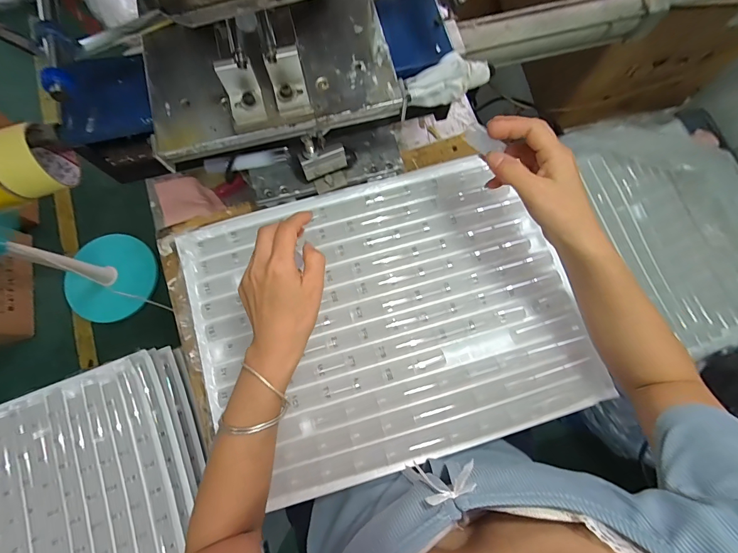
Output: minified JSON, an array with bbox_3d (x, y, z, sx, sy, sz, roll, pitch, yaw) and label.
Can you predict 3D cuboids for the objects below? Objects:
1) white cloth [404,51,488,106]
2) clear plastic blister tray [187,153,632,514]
[{"bbox_3d":[0.091,-0.225,0.395,0.094,0.042,0.038,-7,78,-2],"label":"white cloth"},{"bbox_3d":[0.020,0.045,0.427,0.442,0.017,0.340,-17,78,-4],"label":"clear plastic blister tray"}]

